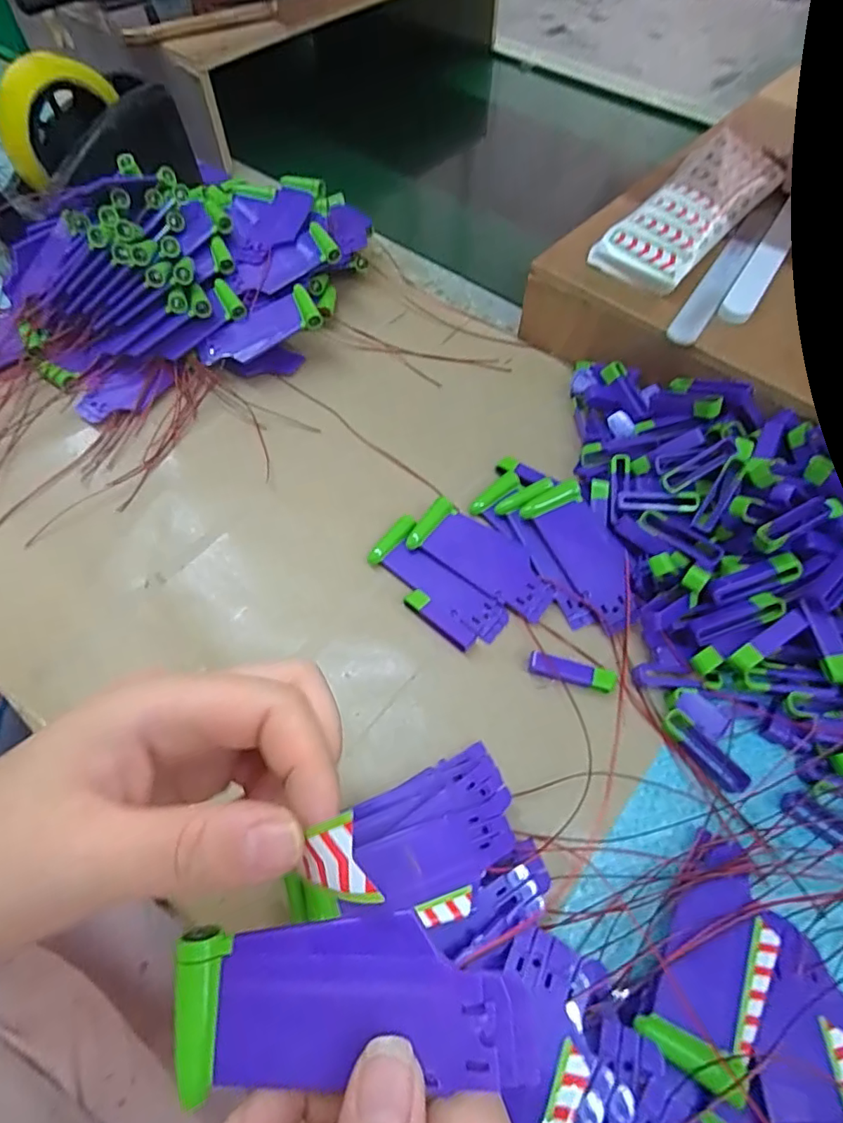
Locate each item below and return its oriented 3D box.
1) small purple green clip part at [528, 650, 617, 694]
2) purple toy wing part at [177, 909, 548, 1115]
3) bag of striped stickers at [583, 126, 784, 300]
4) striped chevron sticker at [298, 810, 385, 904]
[{"bbox_3d":[0.080,0.060,0.292,0.044,0.012,0.011,14,61,8],"label":"small purple green clip part"},{"bbox_3d":[-0.019,0.110,0.134,0.084,0.005,0.036,-9,73,7],"label":"purple toy wing part"},{"bbox_3d":[0.199,-0.256,0.392,0.062,0.026,0.186,37,66,19],"label":"bag of striped stickers"},{"bbox_3d":[-0.023,0.076,0.137,0.023,0.004,0.021,-27,78,27],"label":"striped chevron sticker"}]

